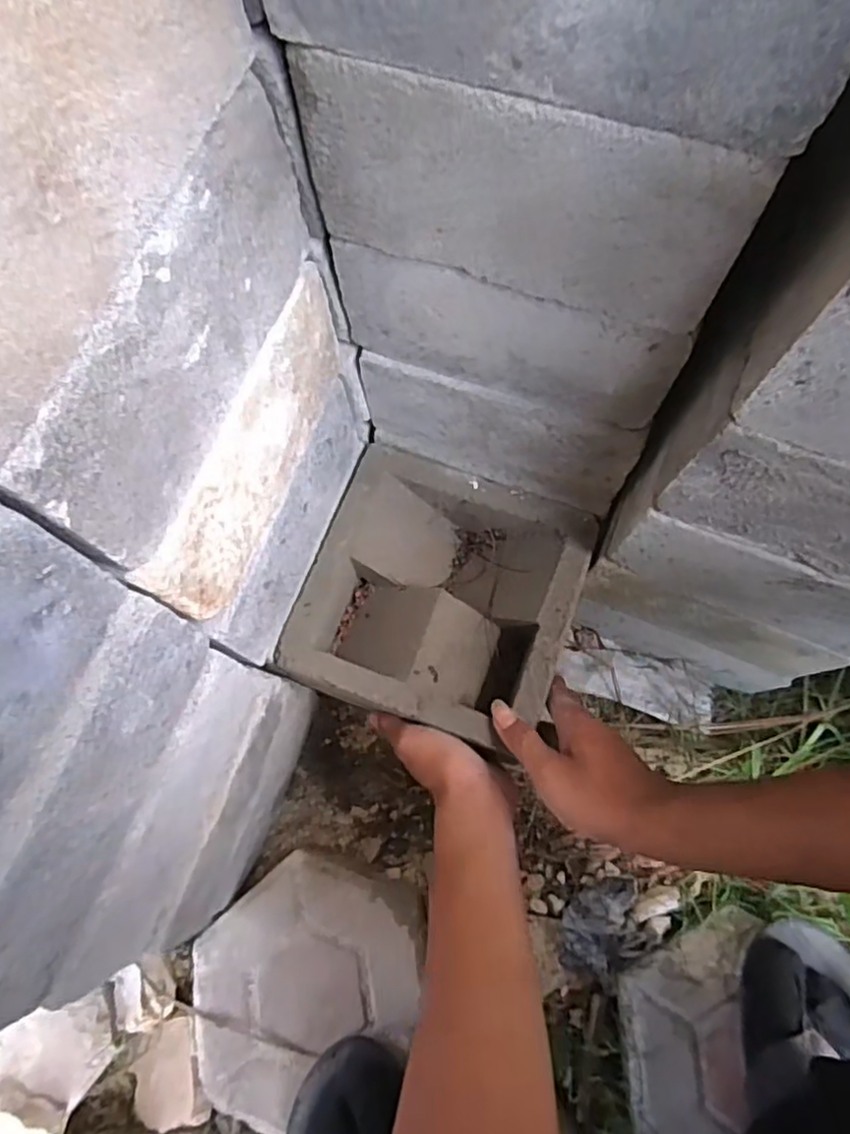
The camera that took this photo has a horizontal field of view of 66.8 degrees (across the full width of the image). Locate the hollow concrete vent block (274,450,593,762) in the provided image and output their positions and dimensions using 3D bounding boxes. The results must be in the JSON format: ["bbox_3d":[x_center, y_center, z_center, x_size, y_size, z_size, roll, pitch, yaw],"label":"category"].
[{"bbox_3d":[0.013,0.027,0.519,0.200,0.063,0.195,18,72,9],"label":"hollow concrete vent block"}]

